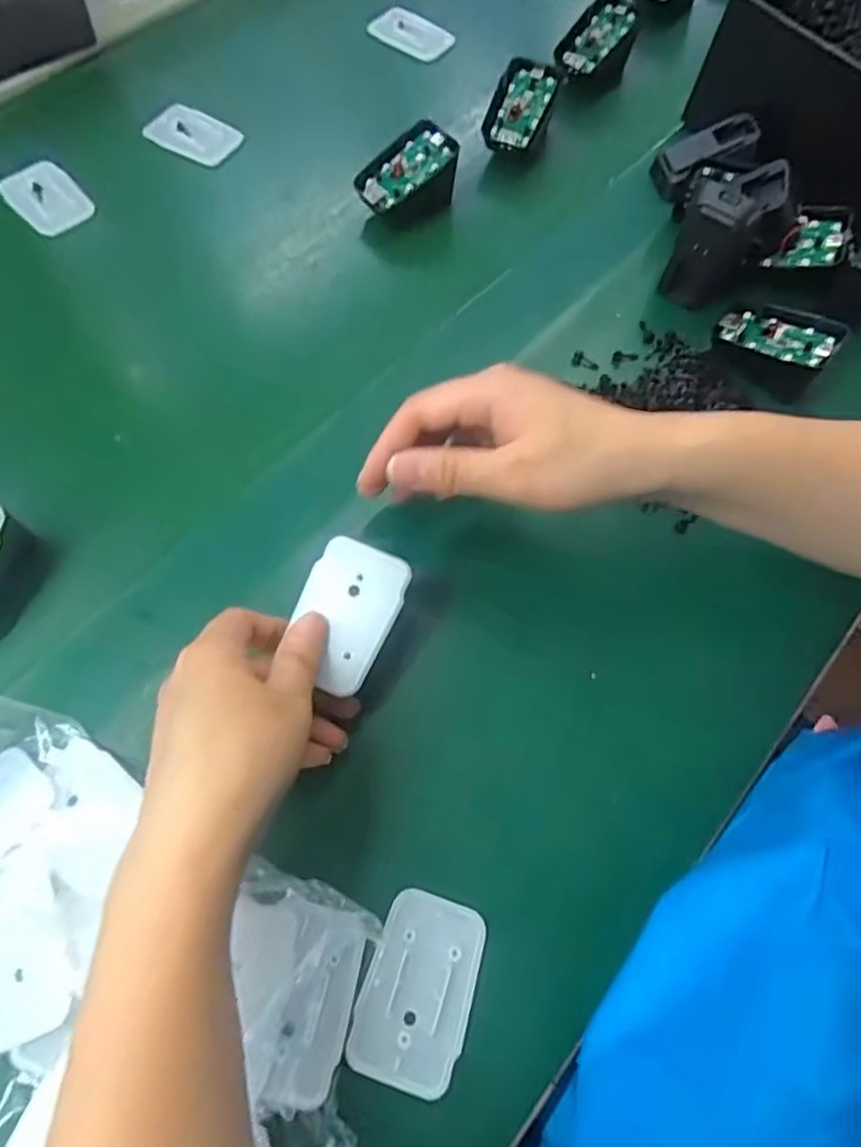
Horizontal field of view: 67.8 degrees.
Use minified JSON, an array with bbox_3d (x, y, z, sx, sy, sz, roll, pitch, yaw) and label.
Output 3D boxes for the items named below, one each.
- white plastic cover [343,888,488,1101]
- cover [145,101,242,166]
[{"bbox_3d":[-0.004,0.174,0.269,0.044,0.005,0.069,18,68,9],"label":"white plastic cover"},{"bbox_3d":[-0.180,-0.333,0.486,0.065,0.009,0.042,29,70,12],"label":"cover"}]

